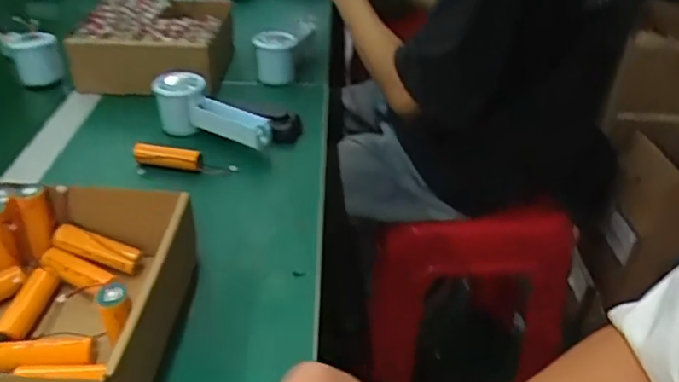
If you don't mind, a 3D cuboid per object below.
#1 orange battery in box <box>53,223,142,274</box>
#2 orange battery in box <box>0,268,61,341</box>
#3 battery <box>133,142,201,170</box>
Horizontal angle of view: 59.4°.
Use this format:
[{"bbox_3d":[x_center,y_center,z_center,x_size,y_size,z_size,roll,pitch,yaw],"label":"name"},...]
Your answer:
[{"bbox_3d":[-0.208,0.048,0.507,0.076,0.016,0.021,20,38,3],"label":"orange battery in box"},{"bbox_3d":[-0.256,0.095,0.486,0.074,0.020,0.016,-51,47,5],"label":"orange battery in box"},{"bbox_3d":[-0.189,-0.039,0.650,0.077,0.019,0.015,8,36,10],"label":"battery"}]

